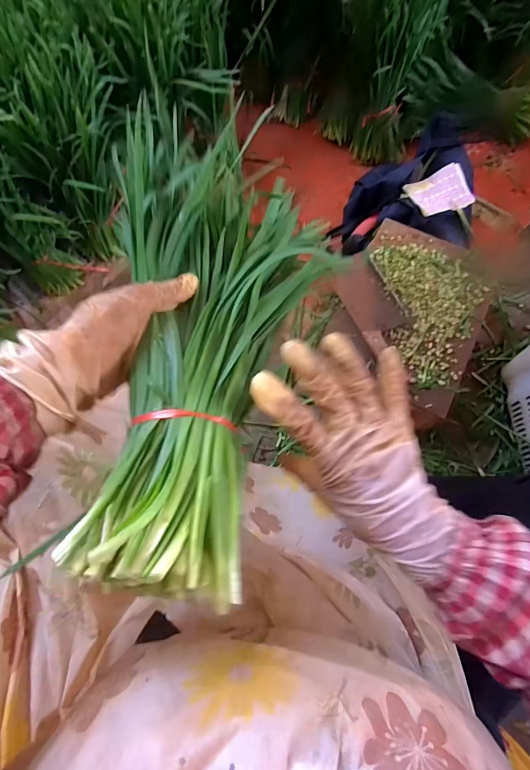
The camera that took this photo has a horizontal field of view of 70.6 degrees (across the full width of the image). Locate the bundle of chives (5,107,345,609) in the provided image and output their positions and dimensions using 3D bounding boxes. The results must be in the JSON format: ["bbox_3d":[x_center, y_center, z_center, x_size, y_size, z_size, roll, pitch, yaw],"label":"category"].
[{"bbox_3d":[-0.036,-0.054,0.283,0.172,0.080,0.369,3,59,3],"label":"bundle of chives"}]

